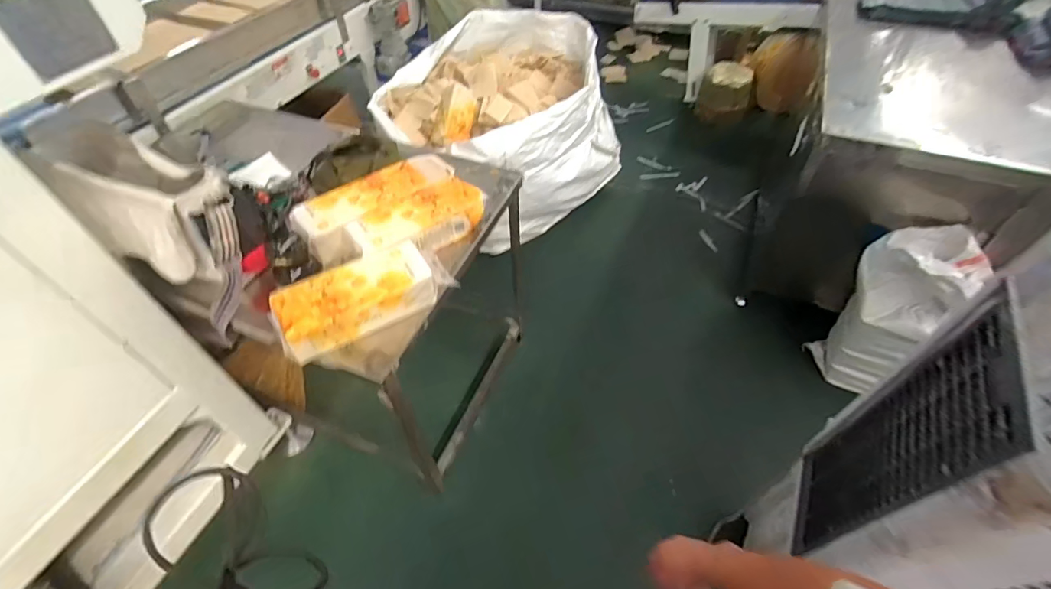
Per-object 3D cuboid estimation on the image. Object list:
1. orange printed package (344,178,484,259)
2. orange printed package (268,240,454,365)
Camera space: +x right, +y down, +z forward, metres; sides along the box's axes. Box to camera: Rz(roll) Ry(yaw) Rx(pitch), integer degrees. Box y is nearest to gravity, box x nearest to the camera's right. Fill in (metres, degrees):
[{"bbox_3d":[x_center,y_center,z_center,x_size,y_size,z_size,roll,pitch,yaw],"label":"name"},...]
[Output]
[{"bbox_3d":[-0.261,-0.179,1.151,0.303,0.085,0.154,-31,57,-19],"label":"orange printed package"},{"bbox_3d":[-0.342,-0.006,1.008,0.351,0.100,0.165,-26,55,-15],"label":"orange printed package"}]

